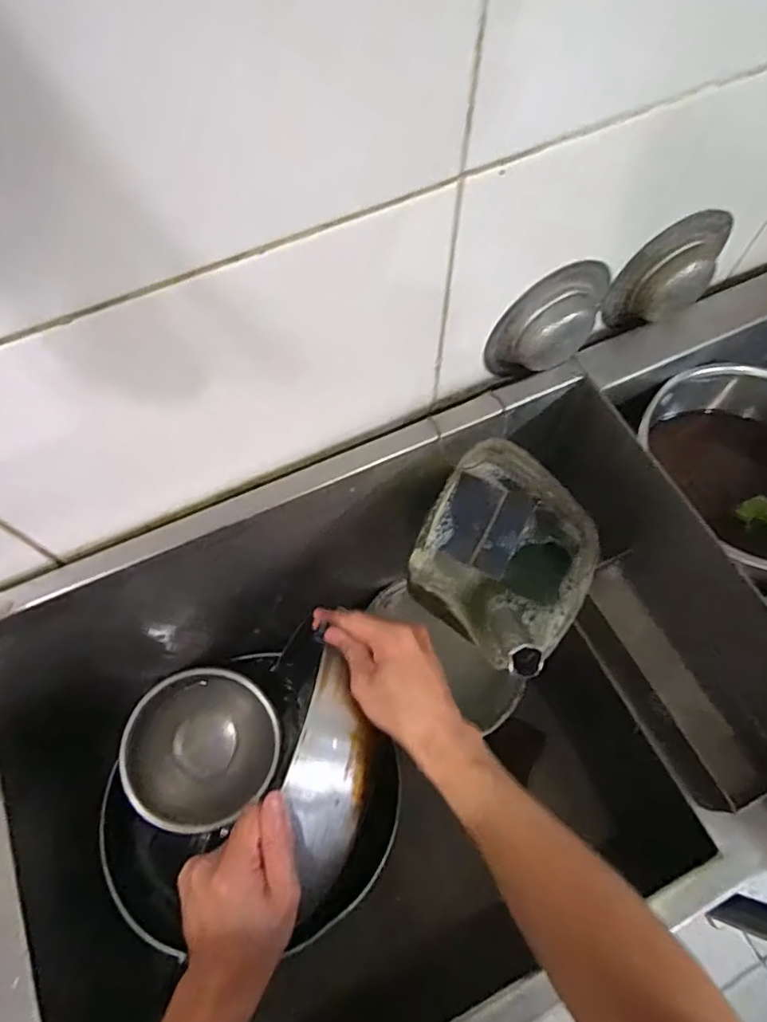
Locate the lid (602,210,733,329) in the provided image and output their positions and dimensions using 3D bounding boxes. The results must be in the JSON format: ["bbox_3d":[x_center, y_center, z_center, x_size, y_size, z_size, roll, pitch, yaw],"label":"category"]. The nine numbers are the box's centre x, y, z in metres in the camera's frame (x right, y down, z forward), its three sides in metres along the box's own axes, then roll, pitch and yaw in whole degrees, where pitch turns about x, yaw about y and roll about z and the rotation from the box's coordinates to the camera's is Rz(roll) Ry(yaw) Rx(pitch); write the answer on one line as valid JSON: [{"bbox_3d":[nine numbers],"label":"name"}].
[{"bbox_3d":[0.228,-0.184,0.451,0.103,0.088,0.026,-21,67,-9],"label":"lid"}]

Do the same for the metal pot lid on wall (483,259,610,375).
[{"bbox_3d":[0.130,-0.143,0.433,0.102,0.083,0.034,-33,70,-13],"label":"metal pot lid on wall"}]

